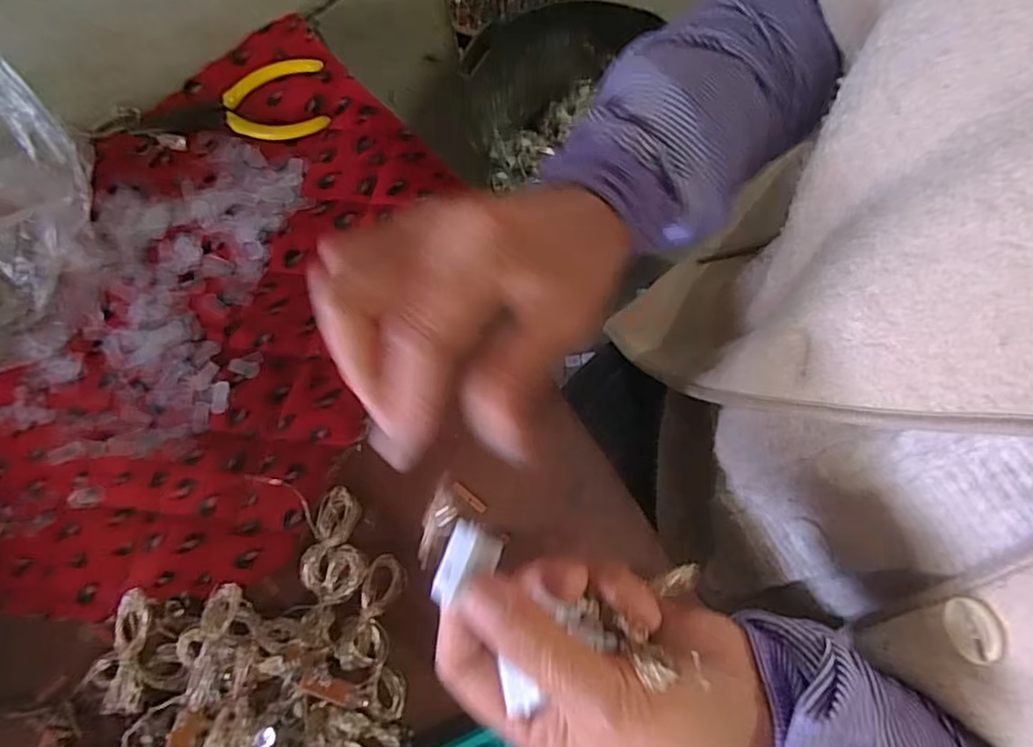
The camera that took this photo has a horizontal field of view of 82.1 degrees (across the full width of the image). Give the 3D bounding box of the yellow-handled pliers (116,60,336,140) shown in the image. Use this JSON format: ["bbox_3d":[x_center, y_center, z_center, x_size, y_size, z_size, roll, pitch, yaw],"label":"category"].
[{"bbox_3d":[-0.178,-0.162,0.365,0.123,0.005,0.050,-10,78,1],"label":"yellow-handled pliers"}]

